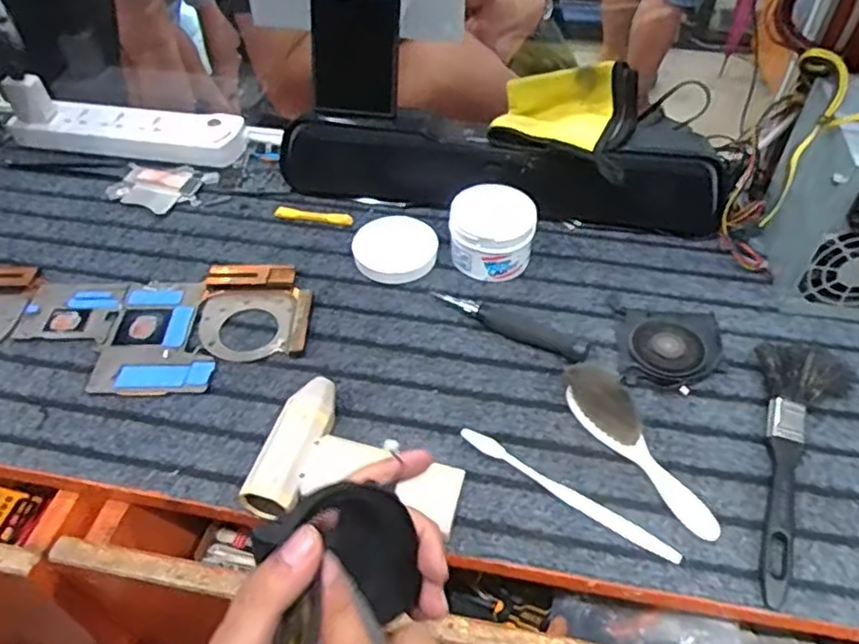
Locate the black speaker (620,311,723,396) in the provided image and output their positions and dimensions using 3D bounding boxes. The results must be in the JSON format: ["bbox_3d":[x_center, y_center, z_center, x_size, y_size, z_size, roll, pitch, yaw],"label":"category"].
[{"bbox_3d":[0.199,0.019,0.550,0.079,0.012,0.091,10,48,10],"label":"black speaker"}]

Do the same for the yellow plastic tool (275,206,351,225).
[{"bbox_3d":[-0.116,-0.106,0.671,0.079,0.004,0.016,10,48,10],"label":"yellow plastic tool"}]

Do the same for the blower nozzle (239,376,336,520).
[{"bbox_3d":[-0.094,0.090,0.473,0.037,0.033,0.114,11,48,11],"label":"blower nozzle"}]

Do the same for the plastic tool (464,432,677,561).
[{"bbox_3d":[0.095,0.116,0.460,0.162,0.013,0.014,26,52,23],"label":"plastic tool"}]

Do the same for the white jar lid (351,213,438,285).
[{"bbox_3d":[-0.033,-0.067,0.621,0.072,0.020,0.065,-8,47,-7],"label":"white jar lid"}]

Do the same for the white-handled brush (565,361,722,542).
[{"bbox_3d":[0.147,0.087,0.476,0.036,0.027,0.147,-20,50,-17],"label":"white-handled brush"}]

